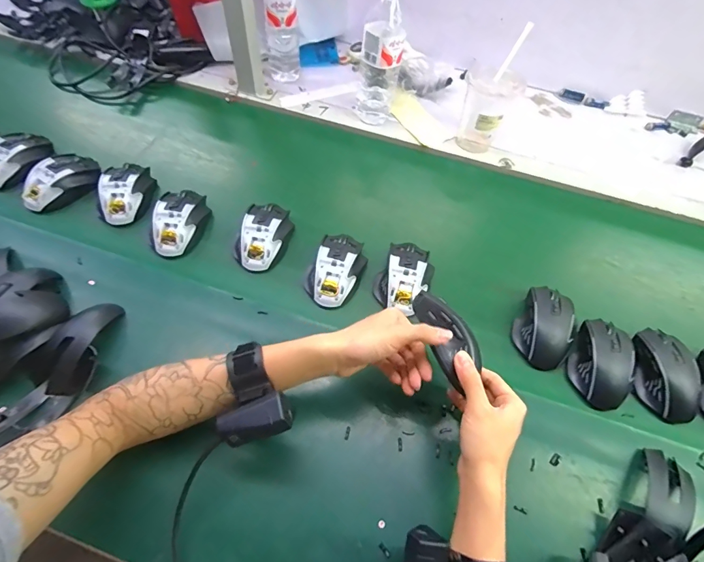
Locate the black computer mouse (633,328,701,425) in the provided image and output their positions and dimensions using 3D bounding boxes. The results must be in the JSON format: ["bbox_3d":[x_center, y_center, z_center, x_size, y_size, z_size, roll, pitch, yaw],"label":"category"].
[{"bbox_3d":[0.396,0.116,0.503,0.064,0.036,0.113,12,58,3],"label":"black computer mouse"}]

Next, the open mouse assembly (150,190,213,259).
[{"bbox_3d":[-0.259,-0.090,0.597,0.078,0.038,0.116,8,58,1],"label":"open mouse assembly"}]

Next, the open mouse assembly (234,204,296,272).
[{"bbox_3d":[-0.127,-0.066,0.592,0.074,0.045,0.115,15,58,5],"label":"open mouse assembly"}]

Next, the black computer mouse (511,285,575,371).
[{"bbox_3d":[0.257,0.060,0.532,0.078,0.043,0.106,29,60,14],"label":"black computer mouse"}]

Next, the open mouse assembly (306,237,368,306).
[{"bbox_3d":[-0.022,-0.016,0.569,0.072,0.048,0.111,19,58,8],"label":"open mouse assembly"}]

